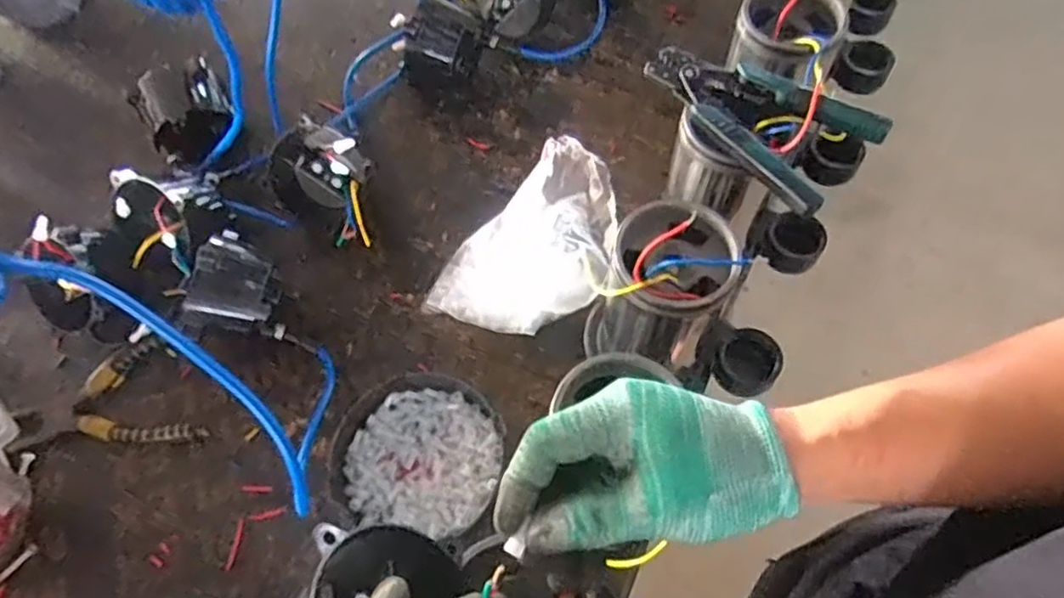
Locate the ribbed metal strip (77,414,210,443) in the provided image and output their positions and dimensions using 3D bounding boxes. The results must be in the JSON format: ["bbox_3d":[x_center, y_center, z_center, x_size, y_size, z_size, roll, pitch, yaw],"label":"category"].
[{"bbox_3d":[-0.357,0.122,0.610,0.115,0.015,0.021,4,63,3],"label":"ribbed metal strip"}]

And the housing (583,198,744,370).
[{"bbox_3d":[0.099,0.000,0.535,0.092,0.162,0.088,0,63,1],"label":"housing"}]

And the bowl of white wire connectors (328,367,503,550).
[{"bbox_3d":[-0.096,0.127,0.578,0.144,0.044,0.116,9,63,5],"label":"bowl of white wire connectors"}]

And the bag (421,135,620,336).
[{"bbox_3d":[0.002,-0.055,0.626,0.163,0.114,0.167,22,66,12],"label":"bag"}]

